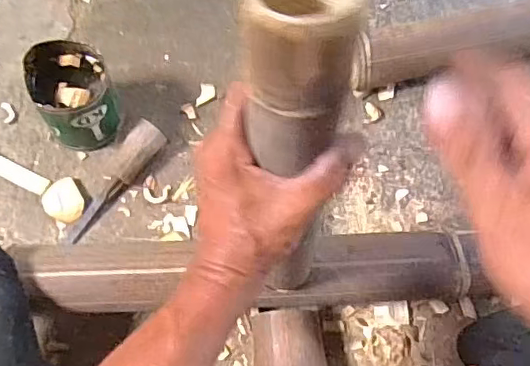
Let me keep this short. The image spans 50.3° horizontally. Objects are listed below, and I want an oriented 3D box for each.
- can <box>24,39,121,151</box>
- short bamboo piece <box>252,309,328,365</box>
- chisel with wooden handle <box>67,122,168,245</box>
[{"bbox_3d":[-0.242,-0.113,0.727,0.095,0.105,0.109,-20,71,-8],"label":"can"},{"bbox_3d":[0.028,0.194,0.642,0.079,0.061,0.091,-5,69,-2],"label":"short bamboo piece"},{"bbox_3d":[-0.196,0.000,0.734,0.042,0.030,0.181,35,86,13],"label":"chisel with wooden handle"}]

